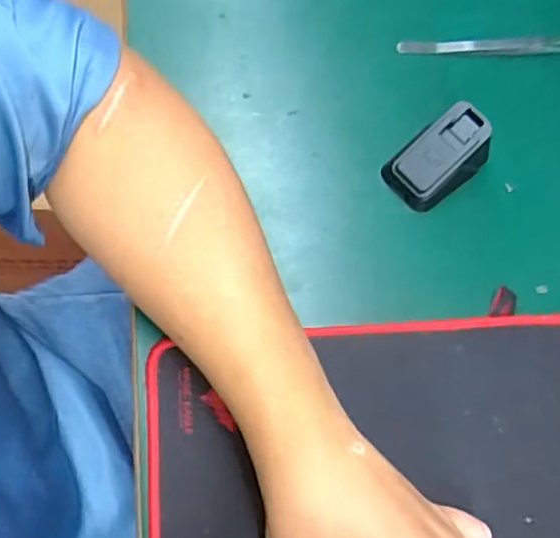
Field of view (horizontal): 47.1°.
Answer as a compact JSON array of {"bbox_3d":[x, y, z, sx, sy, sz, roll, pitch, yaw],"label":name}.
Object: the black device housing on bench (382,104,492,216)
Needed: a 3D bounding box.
[{"bbox_3d":[0.103,-0.073,0.415,0.063,0.037,0.043,-37,77,-11],"label":"black device housing on bench"}]

